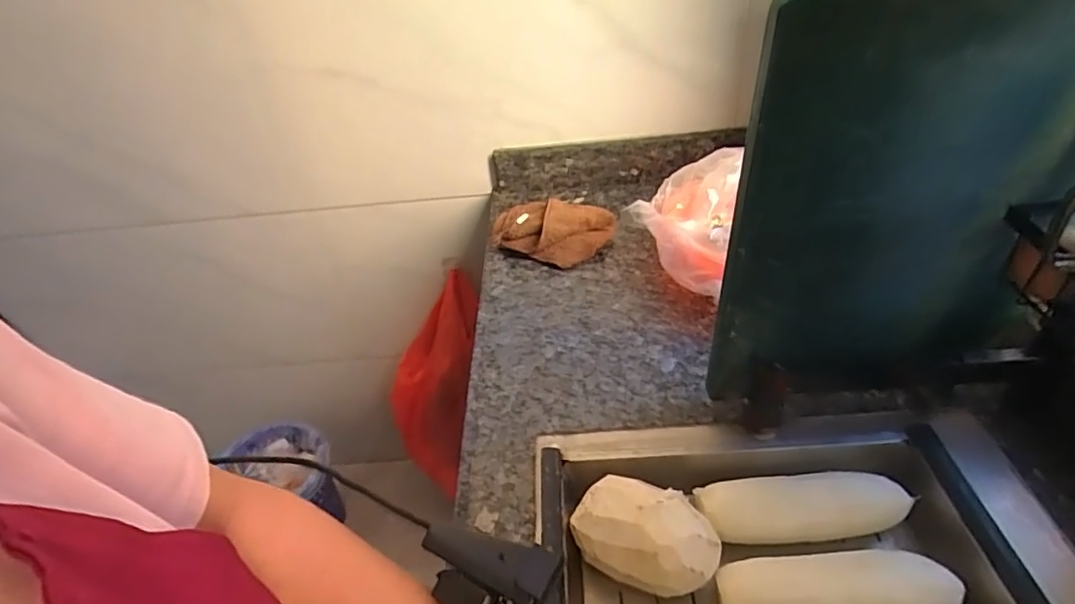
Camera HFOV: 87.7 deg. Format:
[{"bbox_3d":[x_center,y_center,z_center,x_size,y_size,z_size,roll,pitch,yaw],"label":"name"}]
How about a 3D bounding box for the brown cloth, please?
[{"bbox_3d":[0.020,-0.110,0.852,0.174,0.060,0.089,7,41,18],"label":"brown cloth"}]

